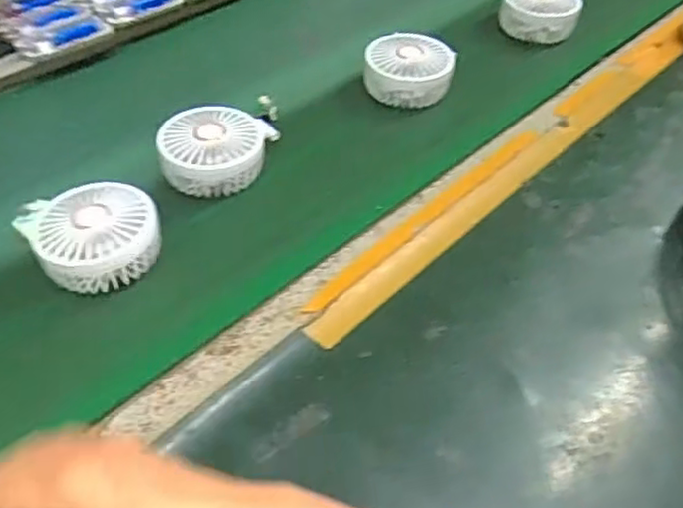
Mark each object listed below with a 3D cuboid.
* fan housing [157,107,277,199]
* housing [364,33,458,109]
[{"bbox_3d":[-0.111,-0.091,0.594,0.087,0.040,0.082,2,48,-2],"label":"fan housing"},{"bbox_3d":[0.069,-0.187,0.694,0.087,0.041,0.076,9,48,5],"label":"housing"}]

